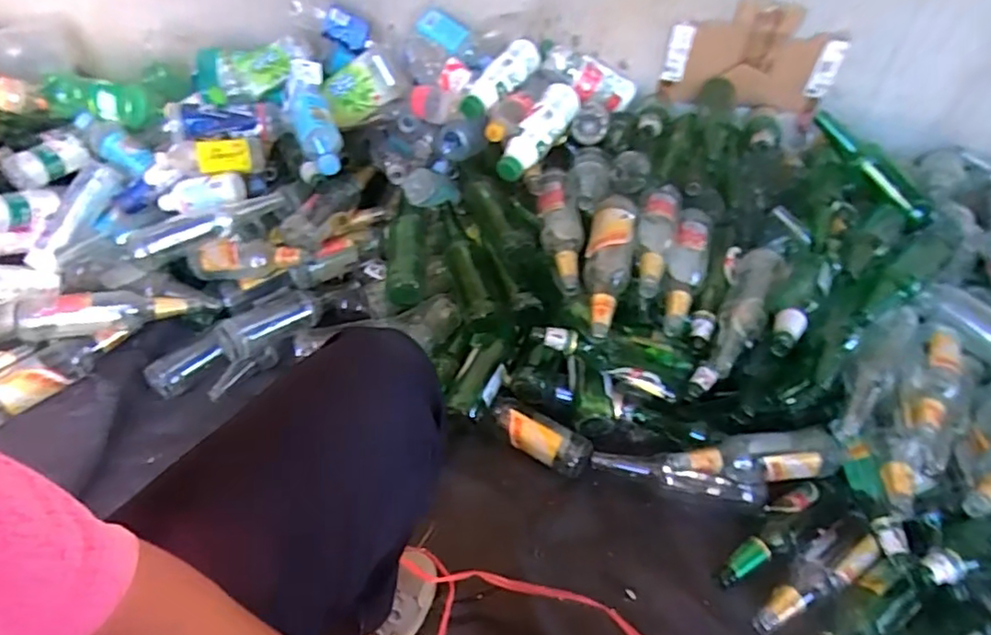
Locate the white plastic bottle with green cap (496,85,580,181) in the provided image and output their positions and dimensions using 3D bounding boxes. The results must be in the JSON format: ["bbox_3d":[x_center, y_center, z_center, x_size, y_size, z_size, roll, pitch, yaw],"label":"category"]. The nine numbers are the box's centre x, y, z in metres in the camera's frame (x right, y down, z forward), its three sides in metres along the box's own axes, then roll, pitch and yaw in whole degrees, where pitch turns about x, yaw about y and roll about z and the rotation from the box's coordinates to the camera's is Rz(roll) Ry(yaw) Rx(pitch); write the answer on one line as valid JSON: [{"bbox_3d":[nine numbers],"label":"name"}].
[{"bbox_3d":[0.070,-0.307,1.019,0.064,0.055,0.201,32,76,25],"label":"white plastic bottle with green cap"}]

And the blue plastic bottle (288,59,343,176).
[{"bbox_3d":[-0.320,-0.344,1.079,0.070,0.070,0.235,-14,68,-19],"label":"blue plastic bottle"}]

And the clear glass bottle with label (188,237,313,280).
[{"bbox_3d":[-0.420,-0.104,1.059,0.236,0.067,0.058,-1,43,13],"label":"clear glass bottle with label"}]

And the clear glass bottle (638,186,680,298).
[{"bbox_3d":[0.254,-0.128,0.976,0.065,0.053,0.241,15,45,10],"label":"clear glass bottle"}]

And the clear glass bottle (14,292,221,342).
[{"bbox_3d":[-0.625,-0.012,1.021,0.288,0.059,0.056,-11,47,-16],"label":"clear glass bottle"}]

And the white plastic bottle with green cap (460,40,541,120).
[{"bbox_3d":[0.010,-0.420,1.085,0.062,0.055,0.190,37,78,28],"label":"white plastic bottle with green cap"}]

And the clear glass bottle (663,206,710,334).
[{"bbox_3d":[0.310,-0.079,0.996,0.062,0.061,0.260,16,59,10],"label":"clear glass bottle"}]

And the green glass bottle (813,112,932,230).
[{"bbox_3d":[0.647,-0.257,1.061,0.260,0.052,0.064,48,55,6],"label":"green glass bottle"}]

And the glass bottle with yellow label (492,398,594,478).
[{"bbox_3d":[0.068,0.192,0.987,0.174,0.057,0.061,27,48,20],"label":"glass bottle with yellow label"}]

